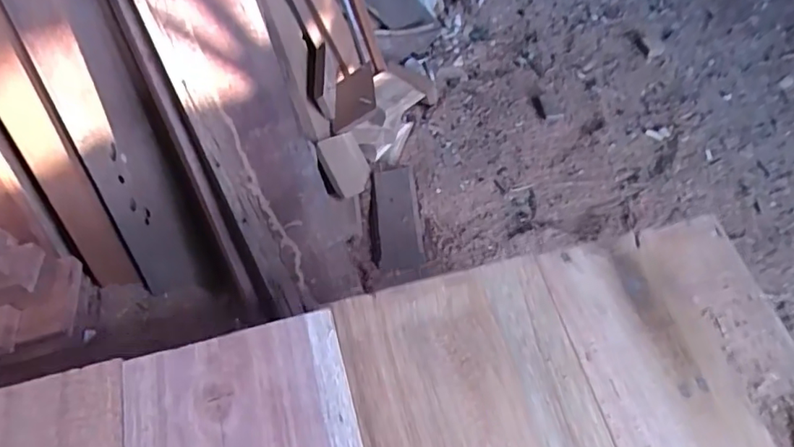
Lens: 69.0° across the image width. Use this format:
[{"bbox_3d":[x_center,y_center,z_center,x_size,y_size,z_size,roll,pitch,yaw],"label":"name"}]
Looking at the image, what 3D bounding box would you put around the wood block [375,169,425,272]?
[{"bbox_3d":[0.002,-0.022,1.362,0.100,0.032,0.264,-7,57,1],"label":"wood block"}]

